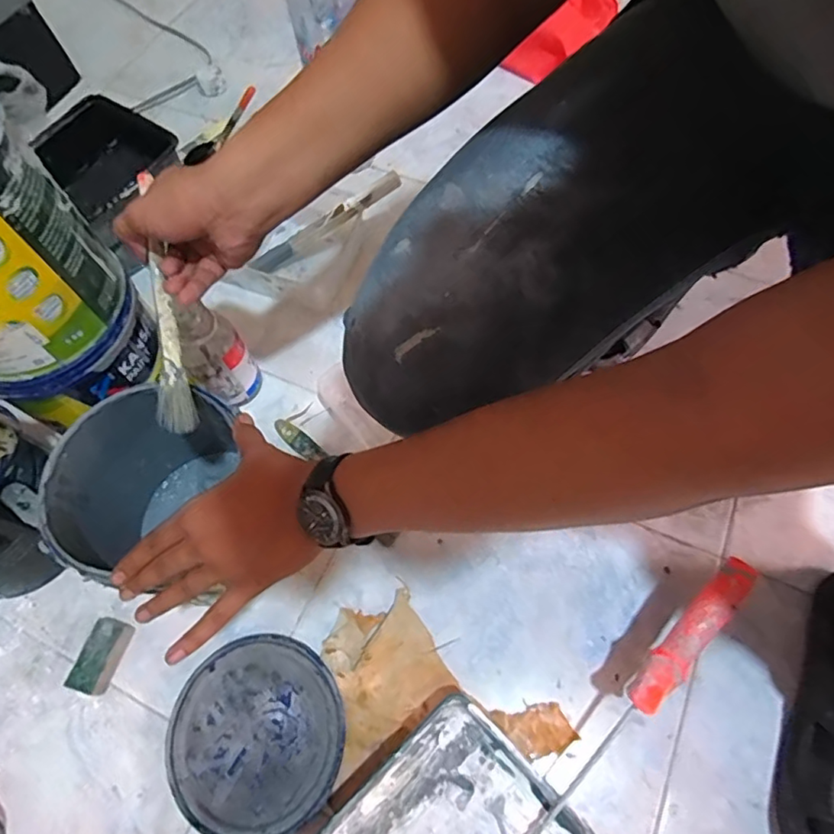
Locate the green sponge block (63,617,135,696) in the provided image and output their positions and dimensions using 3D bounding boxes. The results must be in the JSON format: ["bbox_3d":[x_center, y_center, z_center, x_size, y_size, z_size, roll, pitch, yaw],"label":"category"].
[{"bbox_3d":[-0.336,0.253,0.589,0.037,0.030,0.072,15,66,11],"label":"green sponge block"}]

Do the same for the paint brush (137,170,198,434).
[{"bbox_3d":[-0.212,-0.094,0.456,0.030,0.016,0.215,-9,89,-1],"label":"paint brush"}]

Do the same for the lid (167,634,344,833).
[{"bbox_3d":[-0.161,0.314,0.549,0.171,0.018,0.172,-1,64,3],"label":"lid"}]

